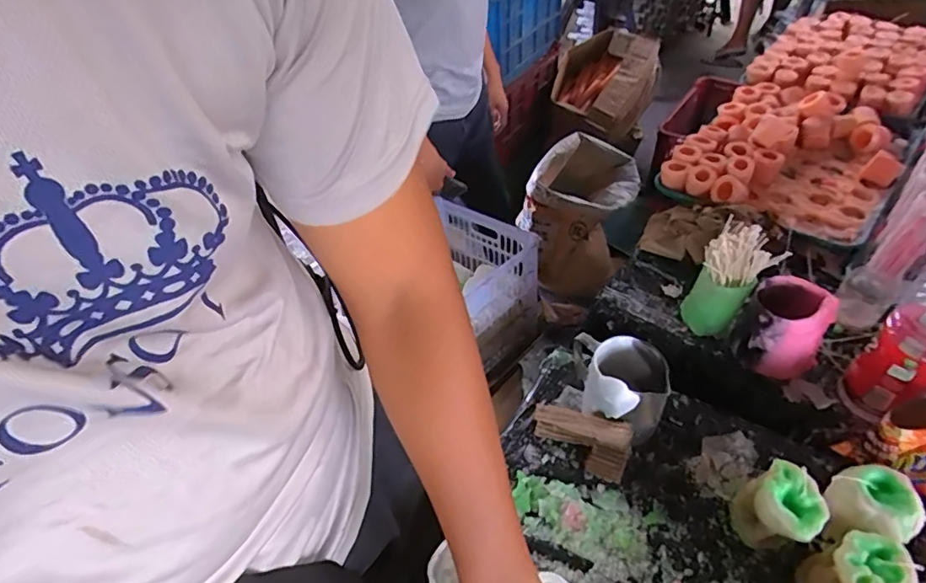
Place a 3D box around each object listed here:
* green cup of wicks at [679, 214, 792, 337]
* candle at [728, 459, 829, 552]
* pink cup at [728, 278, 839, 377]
[{"bbox_3d":[0.356,-0.009,0.709,0.082,0.147,0.076,-33,52,-23],"label":"green cup of wicks"},{"bbox_3d":[0.323,0.224,0.546,0.067,0.079,0.062,-3,47,3],"label":"candle"},{"bbox_3d":[0.408,0.050,0.679,0.094,0.115,0.084,30,57,29],"label":"pink cup"}]

